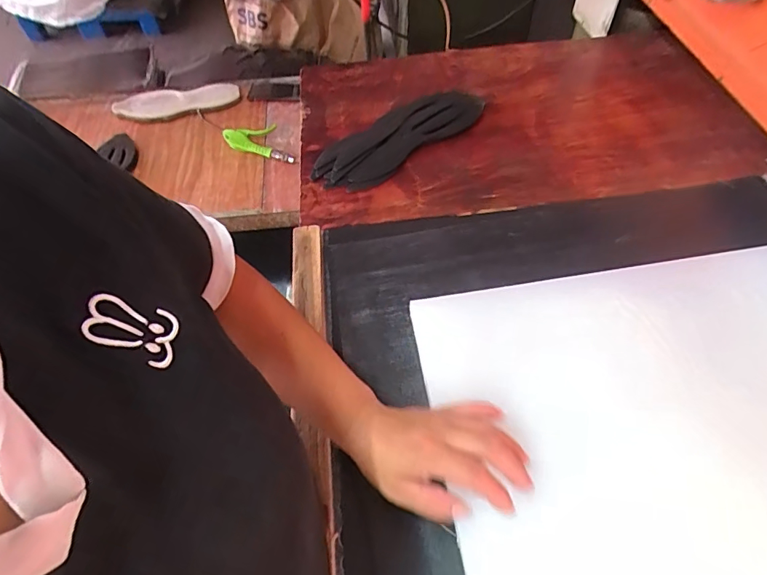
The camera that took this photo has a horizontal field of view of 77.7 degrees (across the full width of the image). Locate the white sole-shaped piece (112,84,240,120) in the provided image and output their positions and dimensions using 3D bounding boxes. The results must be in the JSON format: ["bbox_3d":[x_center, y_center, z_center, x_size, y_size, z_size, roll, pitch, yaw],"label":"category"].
[{"bbox_3d":[-0.503,-0.452,1.160,0.299,0.027,0.097,-6,54,-5],"label":"white sole-shaped piece"}]

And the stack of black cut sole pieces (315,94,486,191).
[{"bbox_3d":[0.029,-0.228,0.702,0.280,0.030,0.116,-27,56,-15],"label":"stack of black cut sole pieces"}]

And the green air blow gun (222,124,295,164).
[{"bbox_3d":[-0.269,-0.322,1.041,0.179,0.029,0.069,14,56,14],"label":"green air blow gun"}]

